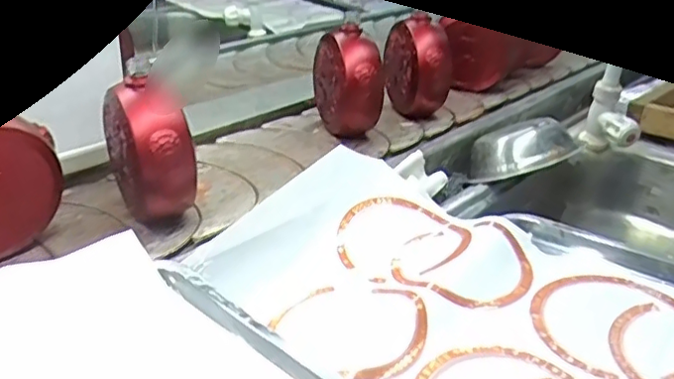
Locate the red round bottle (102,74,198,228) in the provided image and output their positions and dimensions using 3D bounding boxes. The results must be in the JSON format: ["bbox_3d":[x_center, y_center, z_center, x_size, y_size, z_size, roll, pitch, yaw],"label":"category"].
[{"bbox_3d":[-0.184,-0.035,0.622,0.071,0.139,0.116,-13,33,-28],"label":"red round bottle"}]

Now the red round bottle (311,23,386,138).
[{"bbox_3d":[0.016,-0.138,0.854,0.063,0.148,0.124,-8,31,-19],"label":"red round bottle"}]

